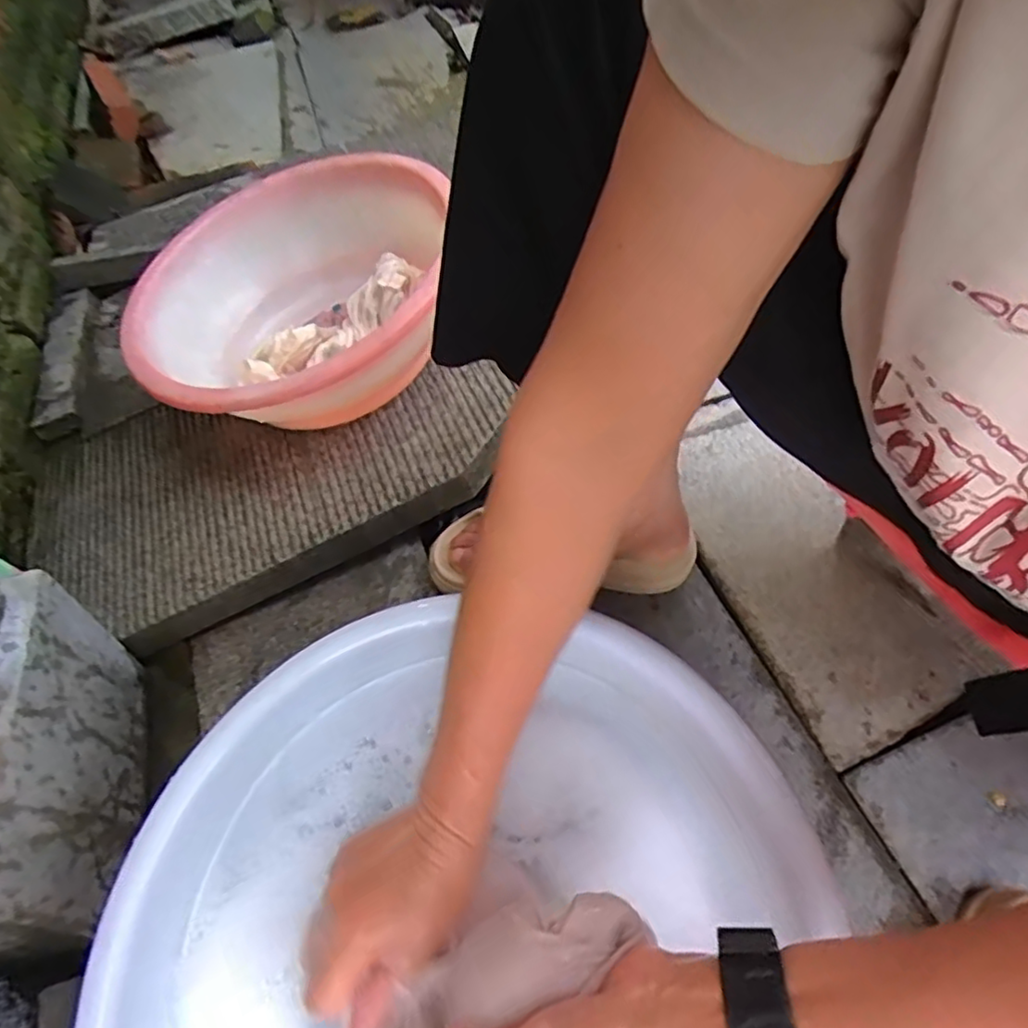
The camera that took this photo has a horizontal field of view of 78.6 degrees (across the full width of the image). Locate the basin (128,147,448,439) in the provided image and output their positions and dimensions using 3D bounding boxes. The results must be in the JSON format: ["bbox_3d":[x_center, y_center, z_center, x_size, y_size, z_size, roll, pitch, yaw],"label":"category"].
[{"bbox_3d":[-0.227,-0.204,0.661,0.313,0.170,0.317,-1,55,2],"label":"basin"}]

